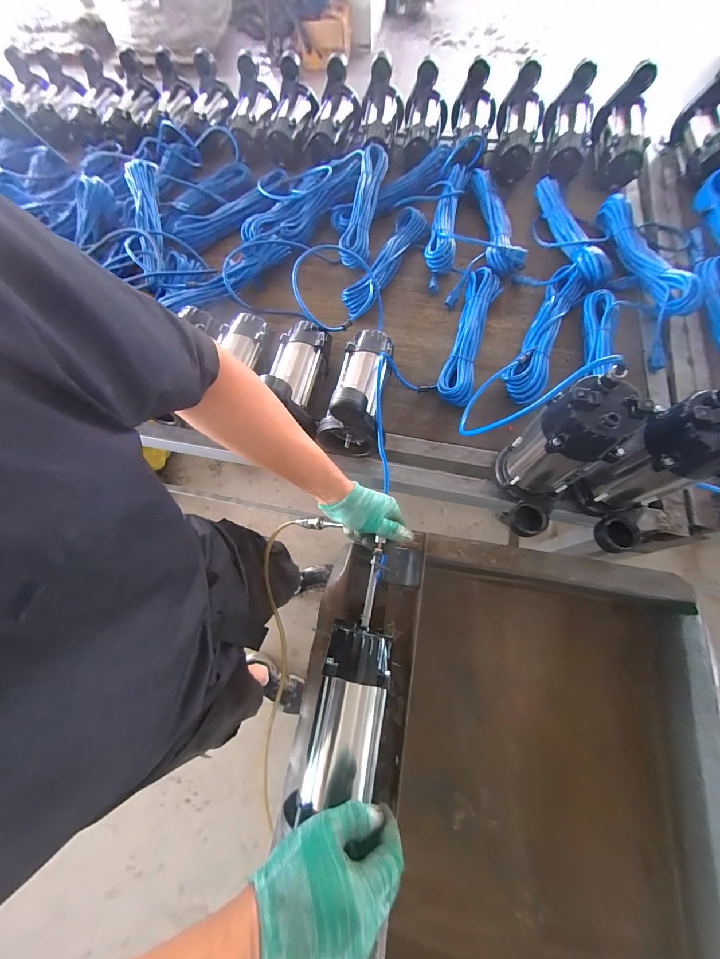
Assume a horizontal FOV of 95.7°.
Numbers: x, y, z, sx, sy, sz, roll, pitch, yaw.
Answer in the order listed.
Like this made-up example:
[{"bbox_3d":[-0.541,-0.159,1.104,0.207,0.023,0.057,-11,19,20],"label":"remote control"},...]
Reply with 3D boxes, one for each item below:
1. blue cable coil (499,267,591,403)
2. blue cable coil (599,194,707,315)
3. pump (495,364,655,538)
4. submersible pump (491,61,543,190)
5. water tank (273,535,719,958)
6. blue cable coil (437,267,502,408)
[{"bbox_3d":[0.379,-0.297,0.674,0.078,0.054,0.352,27,73,13],"label":"blue cable coil"},{"bbox_3d":[0.626,-0.511,0.716,0.085,0.047,0.363,-6,69,1],"label":"blue cable coil"},{"bbox_3d":[0.276,-0.024,0.473,0.123,0.236,0.136,41,76,16],"label":"pump"},{"bbox_3d":[0.429,-0.940,0.858,0.118,0.154,0.233,8,69,6],"label":"submersible pump"},{"bbox_3d":[0.213,0.511,0.528,0.603,0.337,0.780,8,69,6],"label":"water tank"},{"bbox_3d":[0.230,-0.311,0.691,0.076,0.053,0.357,16,71,9],"label":"blue cable coil"}]

